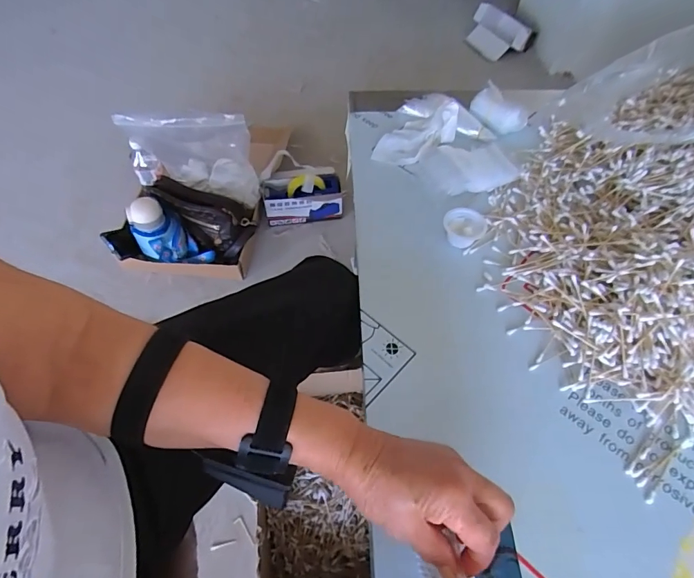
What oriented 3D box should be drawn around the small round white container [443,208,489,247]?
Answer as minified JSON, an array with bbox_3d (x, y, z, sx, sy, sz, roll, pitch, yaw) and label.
[{"bbox_3d":[0.154,-0.082,0.539,0.049,0.024,0.049,1,57,-1],"label":"small round white container"}]

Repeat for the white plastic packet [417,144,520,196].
[{"bbox_3d":[0.177,-0.177,0.604,0.134,0.017,0.085,-4,57,-4],"label":"white plastic packet"}]

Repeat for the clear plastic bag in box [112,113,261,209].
[{"bbox_3d":[-0.385,-0.326,1.005,0.324,0.279,0.091,3,57,0],"label":"clear plastic bag in box"}]

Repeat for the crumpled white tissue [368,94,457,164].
[{"bbox_3d":[0.115,-0.257,0.625,0.100,0.058,0.138,22,59,12],"label":"crumpled white tissue"}]

